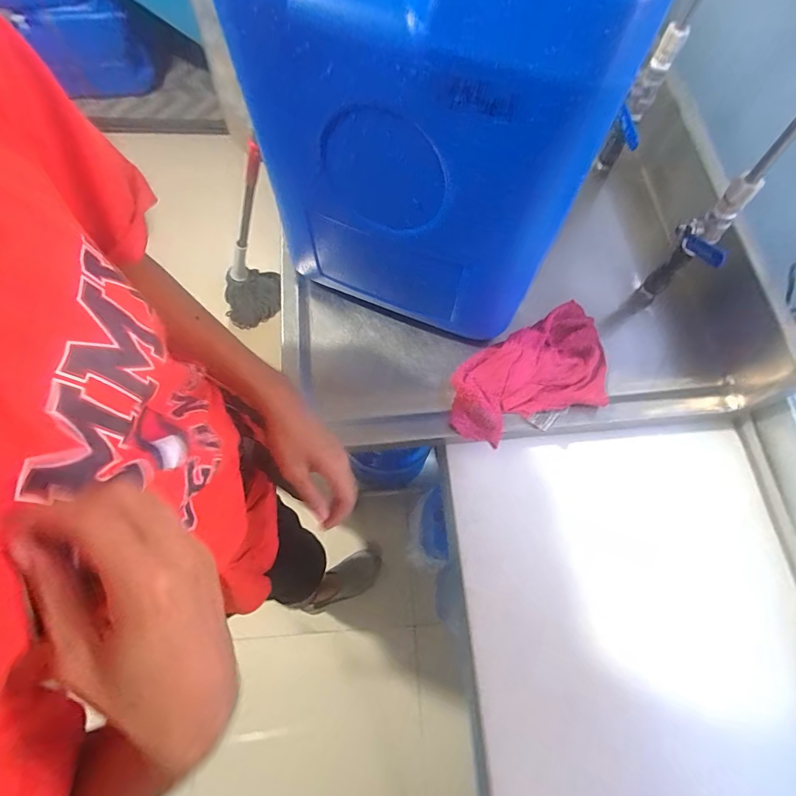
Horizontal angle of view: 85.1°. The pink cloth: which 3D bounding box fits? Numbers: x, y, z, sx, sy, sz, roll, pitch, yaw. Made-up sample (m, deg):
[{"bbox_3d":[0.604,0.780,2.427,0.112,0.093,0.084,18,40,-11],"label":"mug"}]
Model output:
[{"bbox_3d":[0.177,-0.026,0.575,0.240,0.029,0.130,-28,73,-12],"label":"pink cloth"}]

